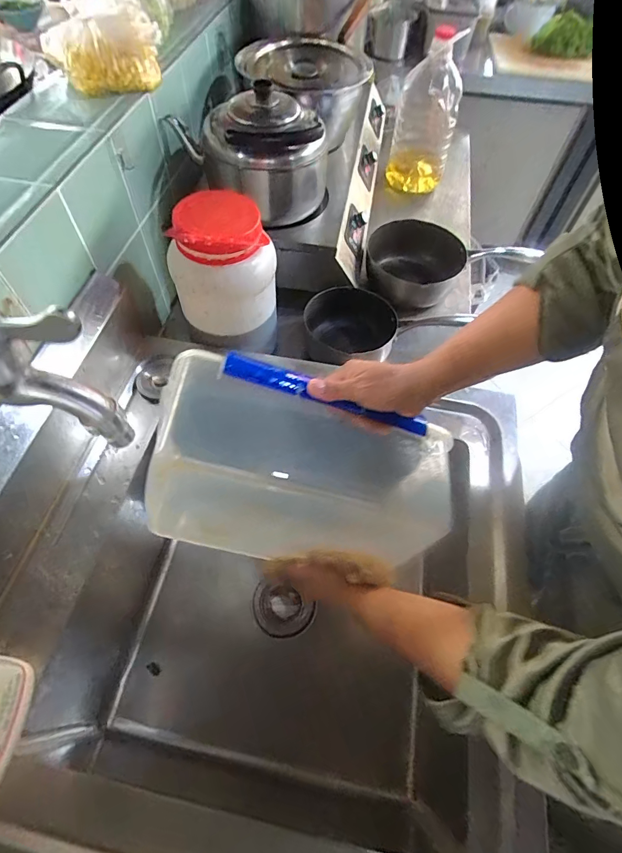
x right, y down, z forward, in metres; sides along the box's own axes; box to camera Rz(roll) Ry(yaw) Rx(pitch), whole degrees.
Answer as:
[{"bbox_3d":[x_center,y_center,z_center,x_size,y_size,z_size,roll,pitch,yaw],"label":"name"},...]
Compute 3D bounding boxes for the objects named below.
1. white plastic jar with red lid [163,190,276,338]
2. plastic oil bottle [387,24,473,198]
[{"bbox_3d":[-0.138,-0.259,0.667,0.148,0.163,0.136,1,59,-2],"label":"white plastic jar with red lid"},{"bbox_3d":[0.292,-0.784,1.033,0.148,0.312,0.135,13,59,6],"label":"plastic oil bottle"}]

